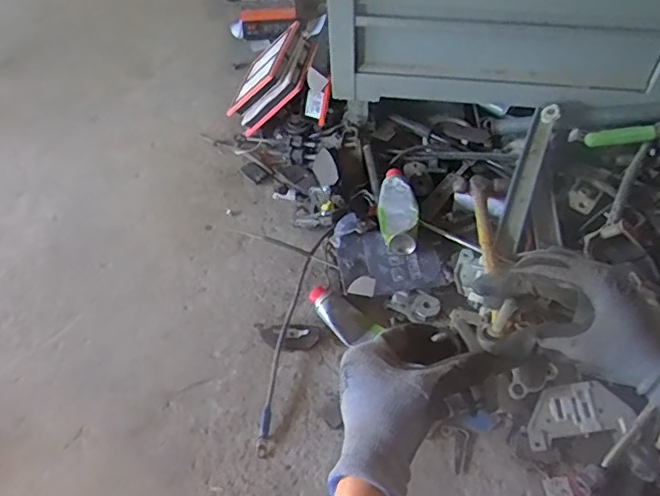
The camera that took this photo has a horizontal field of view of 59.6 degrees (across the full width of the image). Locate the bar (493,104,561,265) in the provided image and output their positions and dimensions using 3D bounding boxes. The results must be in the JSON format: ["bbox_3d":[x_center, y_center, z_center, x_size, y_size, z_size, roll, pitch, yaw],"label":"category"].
[{"bbox_3d":[0.388,-0.133,1.140,0.042,0.033,0.357,19,78,12],"label":"bar"}]

